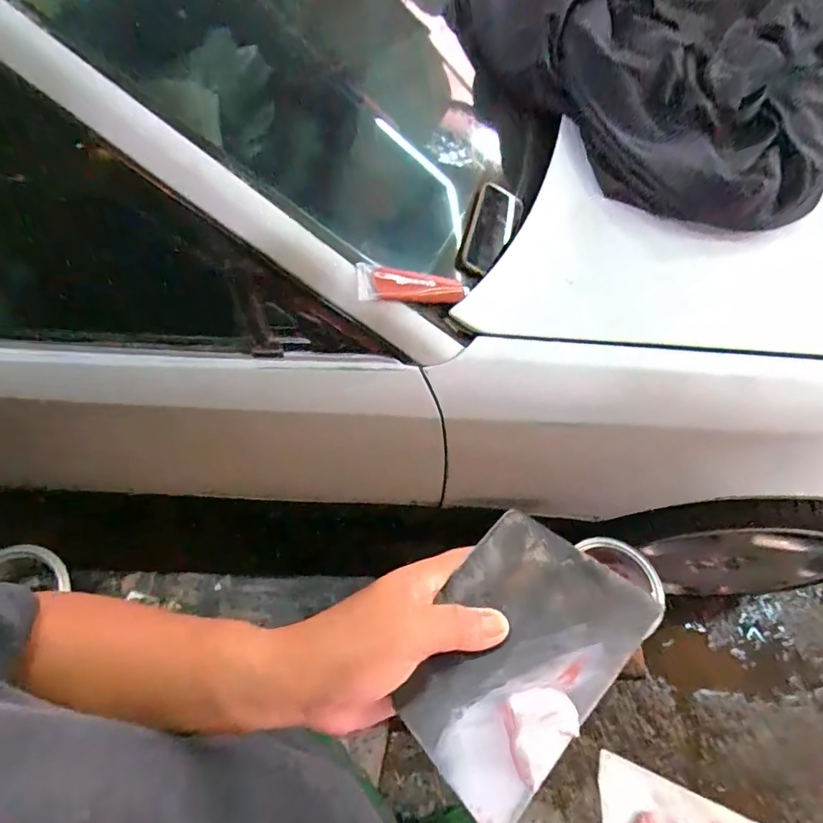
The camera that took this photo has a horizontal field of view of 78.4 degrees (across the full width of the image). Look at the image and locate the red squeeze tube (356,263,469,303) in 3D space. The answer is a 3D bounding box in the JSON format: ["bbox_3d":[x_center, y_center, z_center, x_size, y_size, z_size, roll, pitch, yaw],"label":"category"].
[{"bbox_3d":[0.002,-0.180,0.731,0.171,0.040,0.029,0,56,-25],"label":"red squeeze tube"}]

